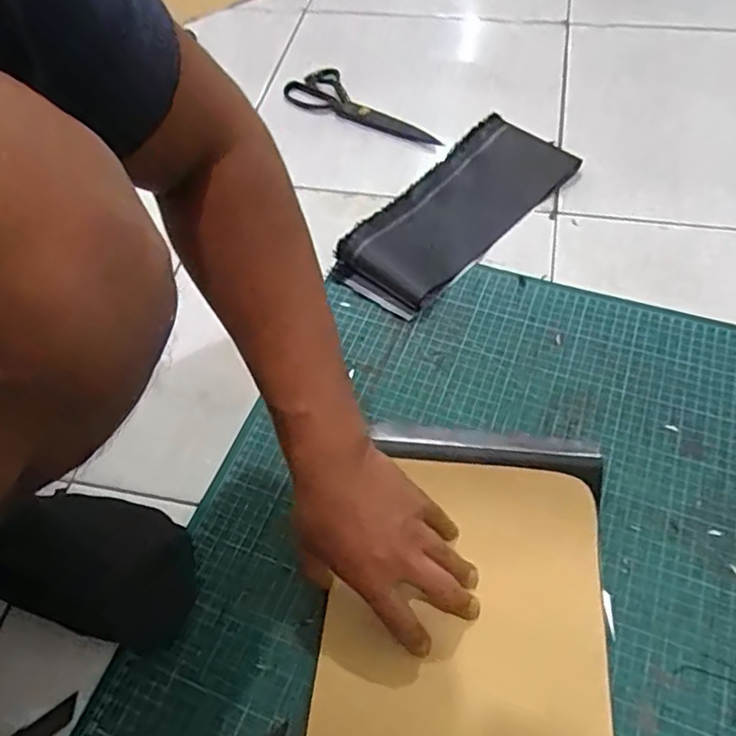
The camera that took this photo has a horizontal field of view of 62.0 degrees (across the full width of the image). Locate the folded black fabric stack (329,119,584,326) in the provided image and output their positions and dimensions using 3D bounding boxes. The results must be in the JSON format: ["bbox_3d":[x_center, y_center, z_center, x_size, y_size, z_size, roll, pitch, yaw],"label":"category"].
[{"bbox_3d":[0.098,-0.179,0.680,0.121,0.031,0.311,37,67,25],"label":"folded black fabric stack"}]

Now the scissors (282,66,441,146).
[{"bbox_3d":[0.000,-0.348,0.809,0.225,0.022,0.080,24,62,19],"label":"scissors"}]

